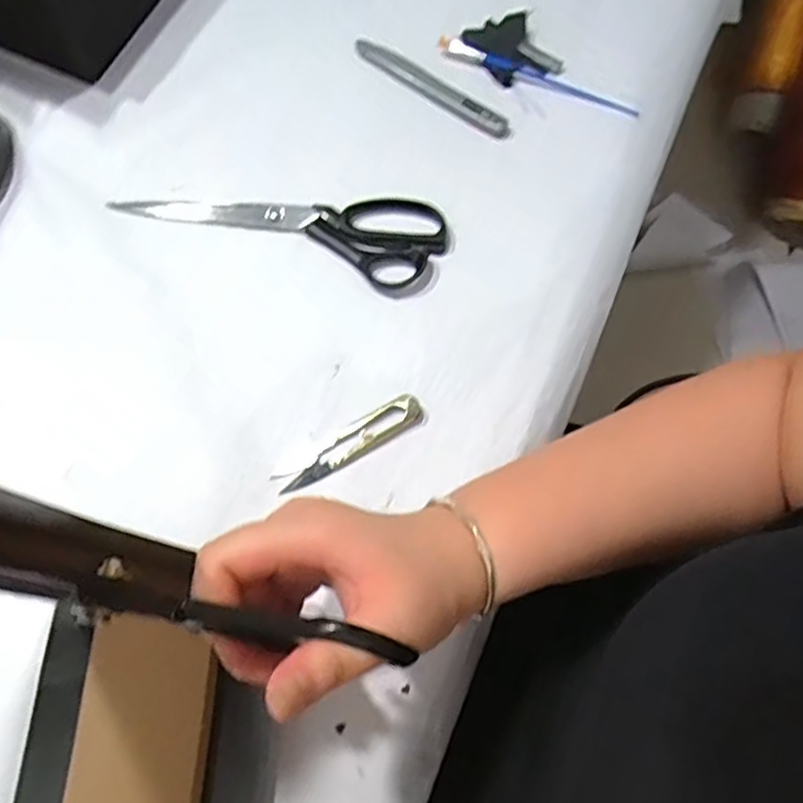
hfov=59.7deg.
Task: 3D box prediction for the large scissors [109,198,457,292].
[{"bbox_3d":[-0.088,-0.134,0.500,0.237,0.011,0.067,15,70,3],"label":"large scissors"}]

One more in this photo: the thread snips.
[{"bbox_3d":[-0.032,0.028,0.444,0.103,0.010,0.023,-32,74,-13],"label":"thread snips"}]

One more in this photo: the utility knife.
[{"bbox_3d":[0.022,-0.244,0.542,0.142,0.012,0.019,38,73,11],"label":"utility knife"}]

